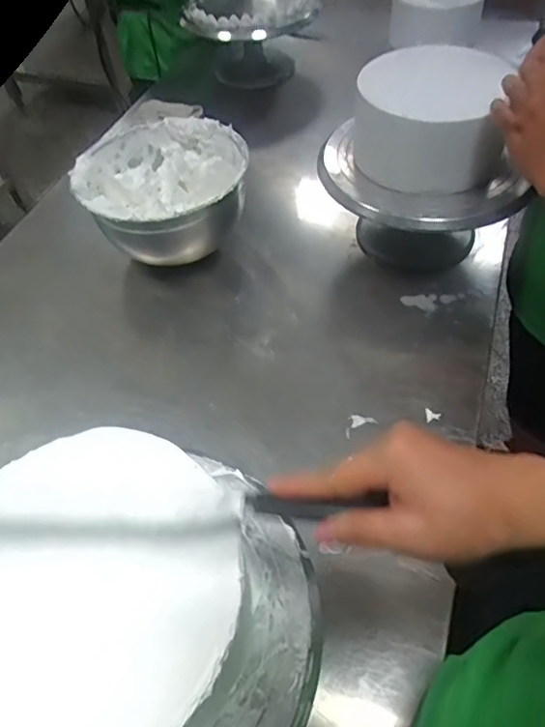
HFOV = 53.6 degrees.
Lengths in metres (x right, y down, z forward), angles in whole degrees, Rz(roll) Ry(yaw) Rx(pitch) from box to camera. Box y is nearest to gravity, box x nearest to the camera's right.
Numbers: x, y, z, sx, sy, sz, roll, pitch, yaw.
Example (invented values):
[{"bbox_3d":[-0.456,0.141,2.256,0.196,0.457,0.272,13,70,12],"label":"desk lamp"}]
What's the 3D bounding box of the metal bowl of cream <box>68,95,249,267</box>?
[{"bbox_3d":[-0.153,-0.242,0.791,0.231,0.116,0.222,-37,58,-21],"label":"metal bowl of cream"}]

